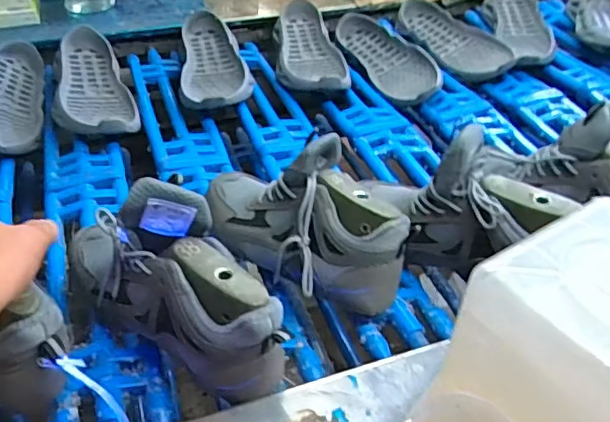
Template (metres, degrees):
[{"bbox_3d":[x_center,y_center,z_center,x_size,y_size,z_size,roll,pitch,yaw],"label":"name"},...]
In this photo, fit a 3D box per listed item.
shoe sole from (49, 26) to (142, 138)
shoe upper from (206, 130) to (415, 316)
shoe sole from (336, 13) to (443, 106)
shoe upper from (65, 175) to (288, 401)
[{"bbox_3d":[-0.336,-0.204,0.877,0.116,0.057,0.312,-11,40,-19],"label":"shoe sole"},{"bbox_3d":[-0.009,-0.001,0.588,0.250,0.123,0.102,33,46,32],"label":"shoe upper"},{"bbox_3d":[0.151,-0.279,1.009,0.106,0.041,0.298,-14,40,-16],"label":"shoe sole"},{"bbox_3d":[-0.122,0.048,0.485,0.254,0.122,0.083,30,44,29],"label":"shoe upper"}]

